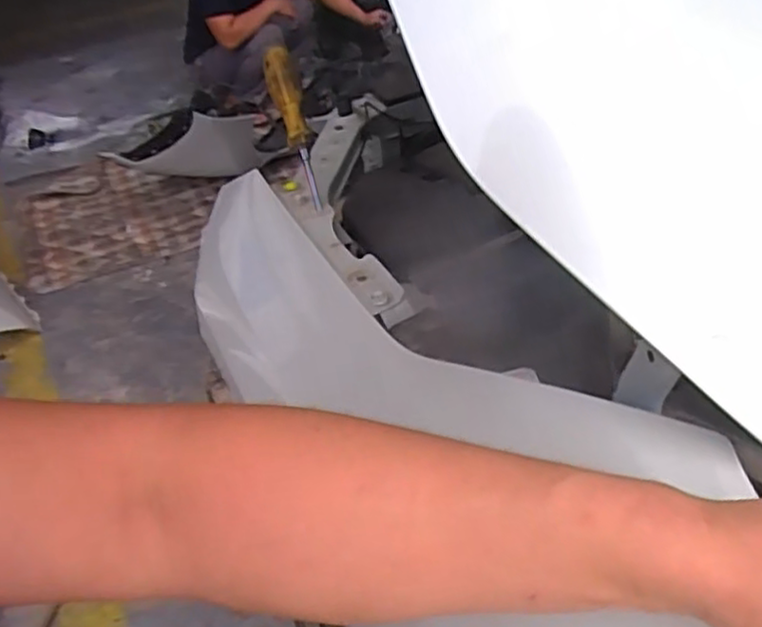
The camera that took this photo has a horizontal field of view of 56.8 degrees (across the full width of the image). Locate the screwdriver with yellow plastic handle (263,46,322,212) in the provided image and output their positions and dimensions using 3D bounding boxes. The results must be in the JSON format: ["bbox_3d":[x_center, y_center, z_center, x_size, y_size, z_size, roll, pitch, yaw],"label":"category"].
[{"bbox_3d":[-0.088,-0.191,0.730,0.027,0.165,0.029,-18,9,-14],"label":"screwdriver with yellow plastic handle"}]

